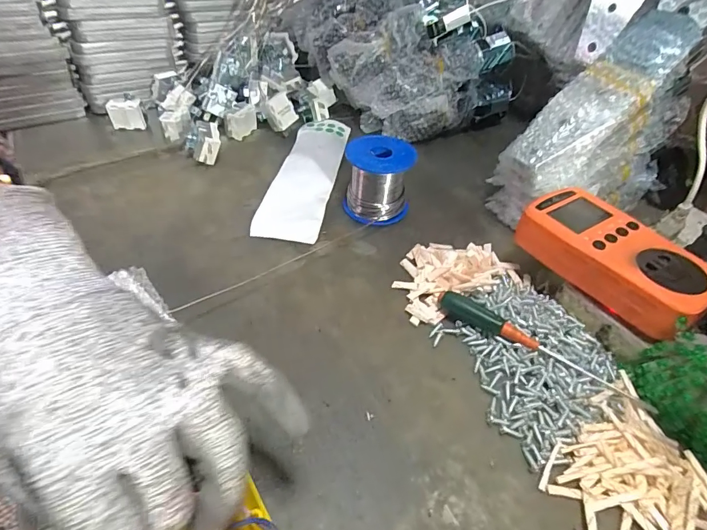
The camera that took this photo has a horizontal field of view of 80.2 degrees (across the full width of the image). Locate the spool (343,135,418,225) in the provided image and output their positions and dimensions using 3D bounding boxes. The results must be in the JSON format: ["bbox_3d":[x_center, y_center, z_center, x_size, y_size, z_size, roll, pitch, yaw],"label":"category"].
[{"bbox_3d":[0.024,-0.081,0.399,0.061,0.057,0.059,7,46,5],"label":"spool"}]

